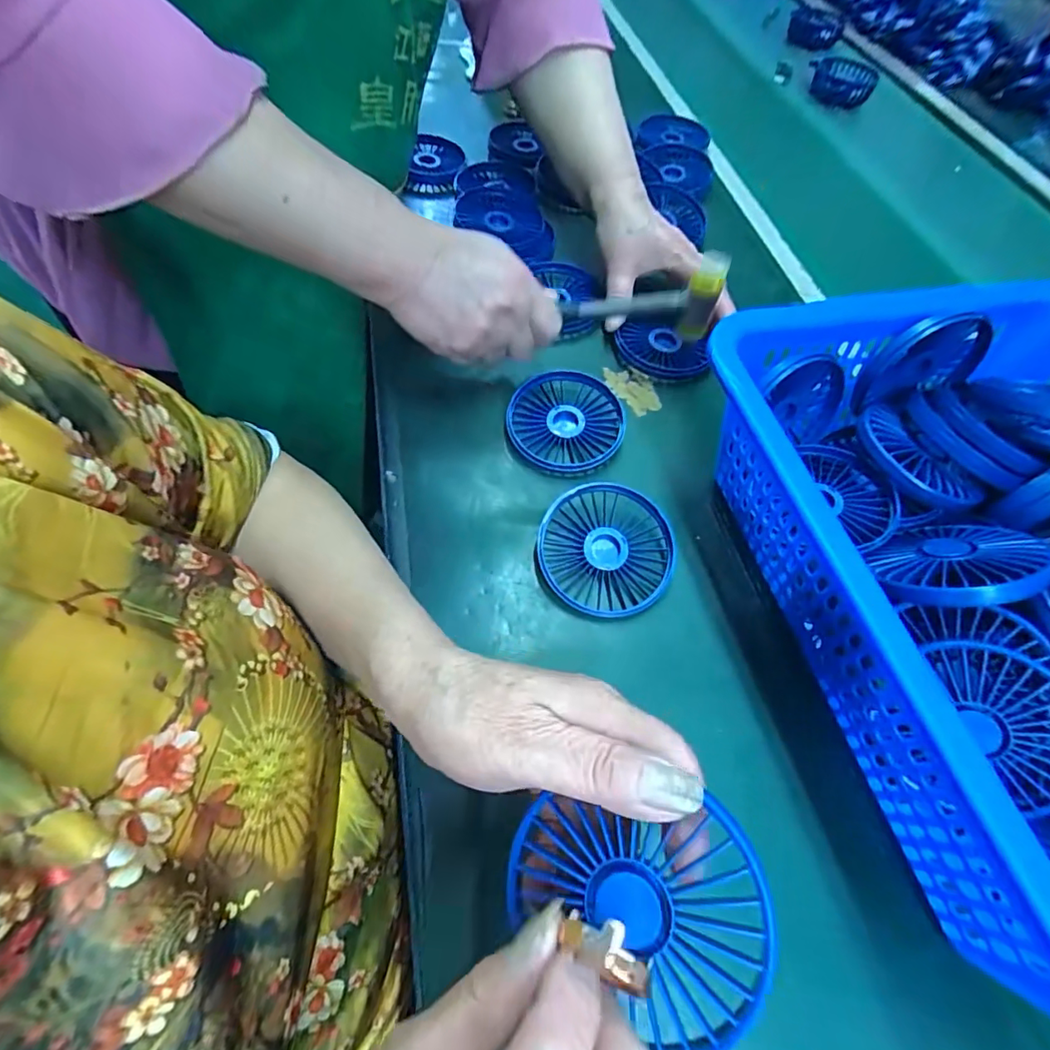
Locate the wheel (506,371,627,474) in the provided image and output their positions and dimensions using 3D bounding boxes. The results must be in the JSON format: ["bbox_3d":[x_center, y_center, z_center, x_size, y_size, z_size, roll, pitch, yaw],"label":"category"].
[{"bbox_3d":[0.031,-0.080,0.405,0.087,0.017,0.084,2,60,-4],"label":"wheel"}]

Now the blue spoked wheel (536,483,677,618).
[{"bbox_3d":[0.054,0.015,0.346,0.088,0.019,0.085,2,60,-4],"label":"blue spoked wheel"}]

